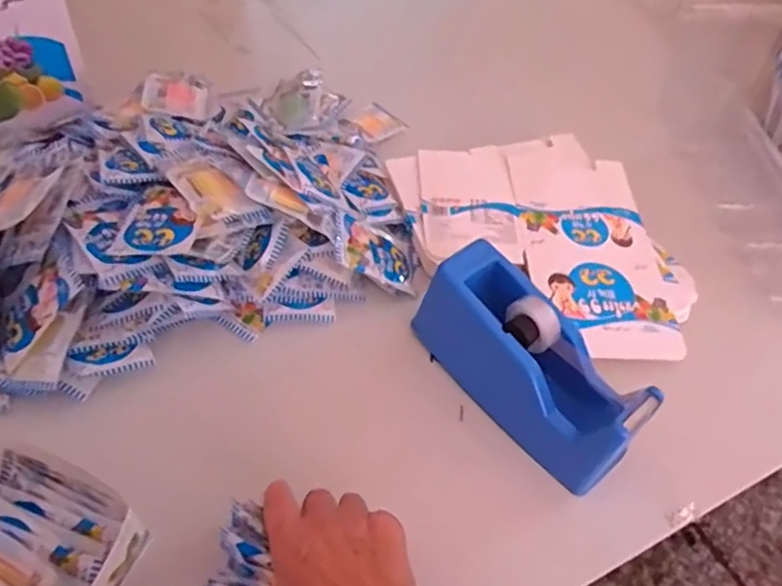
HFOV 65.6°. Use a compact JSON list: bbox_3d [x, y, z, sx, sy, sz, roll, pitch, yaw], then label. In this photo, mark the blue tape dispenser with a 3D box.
[{"bbox_3d":[0.112,0.060,0.503,0.077,0.096,0.196,-34,63,-29],"label":"blue tape dispenser"}]

